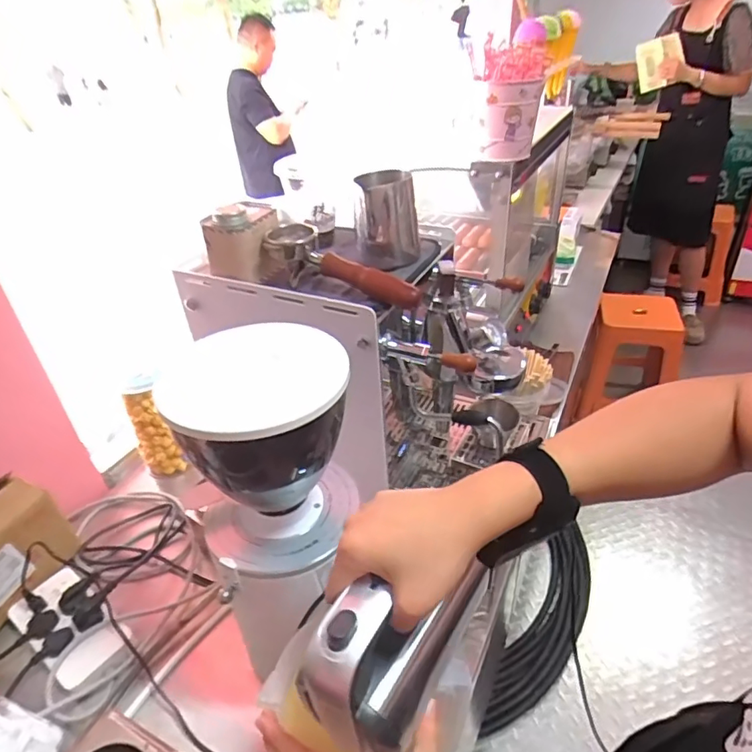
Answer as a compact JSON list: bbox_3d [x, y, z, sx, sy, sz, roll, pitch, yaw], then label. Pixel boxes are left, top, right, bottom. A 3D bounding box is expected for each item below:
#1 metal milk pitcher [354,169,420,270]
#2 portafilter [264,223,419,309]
[{"bbox_3d":[0.012,-0.209,0.709,0.080,0.114,0.075,-5,35,1],"label":"metal milk pitcher"},{"bbox_3d":[-0.043,-0.127,0.652,0.215,0.050,0.057,29,46,22],"label":"portafilter"}]

